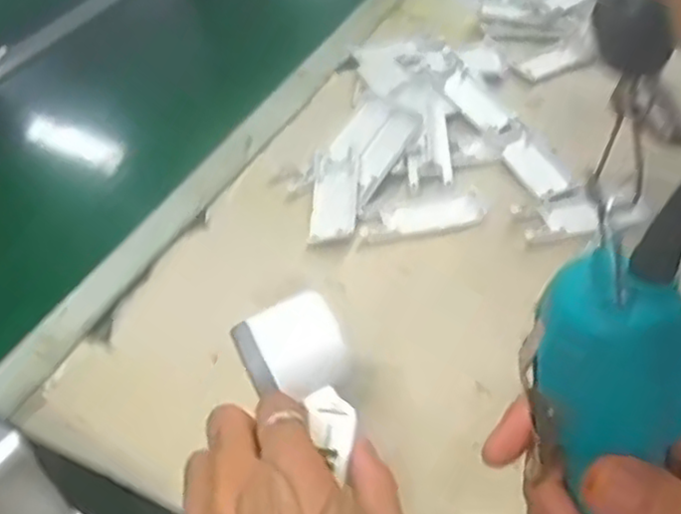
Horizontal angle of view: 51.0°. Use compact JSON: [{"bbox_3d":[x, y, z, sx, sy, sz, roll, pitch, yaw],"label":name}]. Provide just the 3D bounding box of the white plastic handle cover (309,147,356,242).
[{"bbox_3d":[-0.006,-0.051,0.603,0.037,0.016,0.105,0,45,5],"label":"white plastic handle cover"}]

